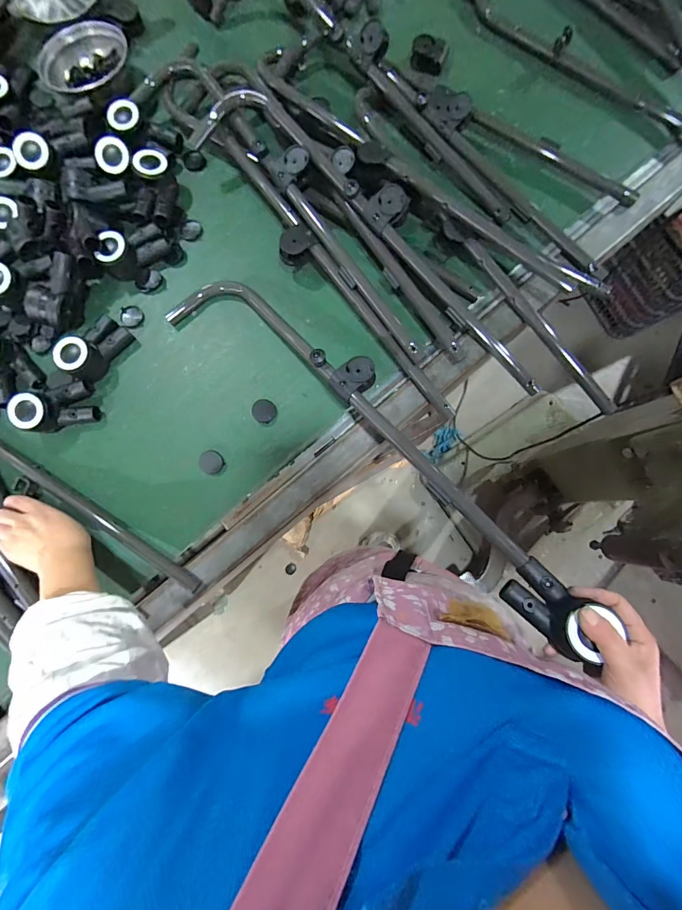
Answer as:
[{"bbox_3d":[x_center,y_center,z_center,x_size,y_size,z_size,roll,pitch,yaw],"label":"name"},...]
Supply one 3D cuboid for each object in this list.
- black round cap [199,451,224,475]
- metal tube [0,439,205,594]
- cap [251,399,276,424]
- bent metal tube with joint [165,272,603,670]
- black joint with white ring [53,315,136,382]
[{"bbox_3d":[-0.190,0.010,0.560,0.036,0.008,0.034,0,80,1],"label":"black round cap"},{"bbox_3d":[-0.371,0.071,0.541,0.422,0.023,0.025,31,83,6],"label":"metal tube"},{"bbox_3d":[-0.113,-0.065,0.566,0.034,0.011,0.034,0,80,1],"label":"cap"},{"bbox_3d":[0.008,-0.043,0.481,0.131,0.029,0.671,-42,70,-5],"label":"bent metal tube with joint"},{"bbox_3d":[-0.367,-0.160,0.568,0.062,0.050,0.102,31,82,6],"label":"black joint with white ring"}]

